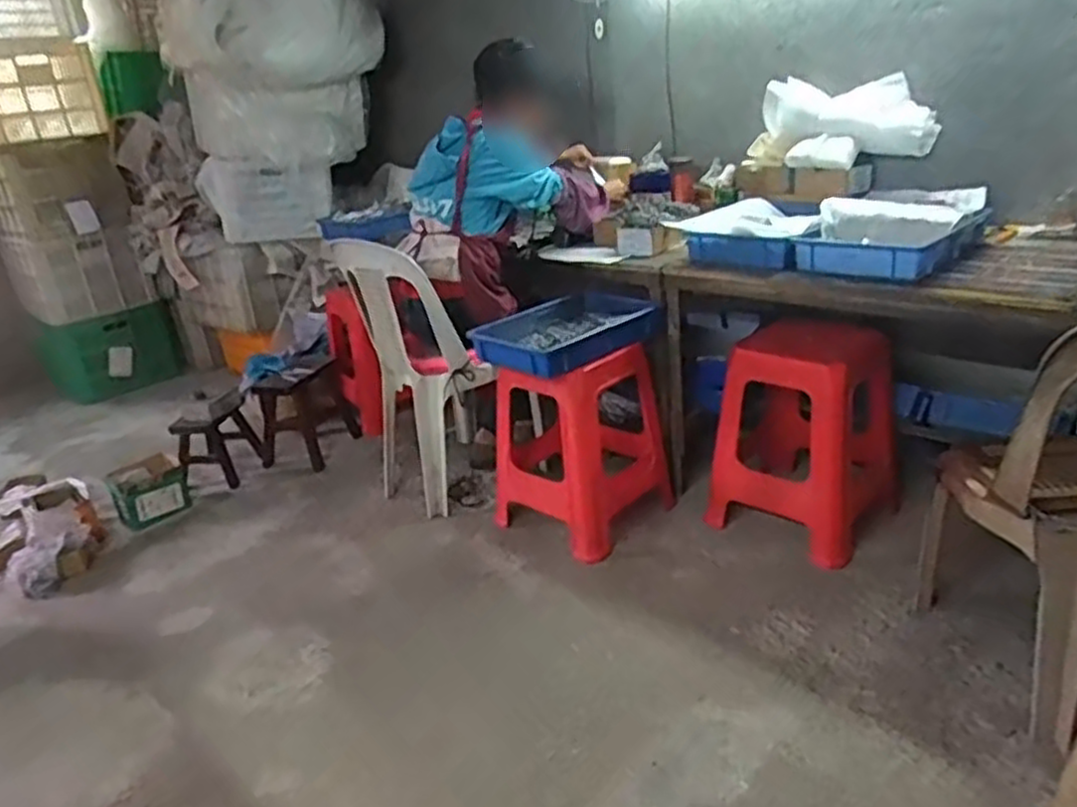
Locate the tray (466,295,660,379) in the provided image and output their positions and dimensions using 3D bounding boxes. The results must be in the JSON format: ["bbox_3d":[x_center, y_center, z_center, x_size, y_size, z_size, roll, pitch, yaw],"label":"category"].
[{"bbox_3d":[0.069,-0.177,1.902,0.416,0.084,0.309,-23,27,-35],"label":"tray"}]

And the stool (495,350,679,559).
[{"bbox_3d":[0.136,0.088,1.992,0.337,0.467,0.411,16,31,42],"label":"stool"}]

